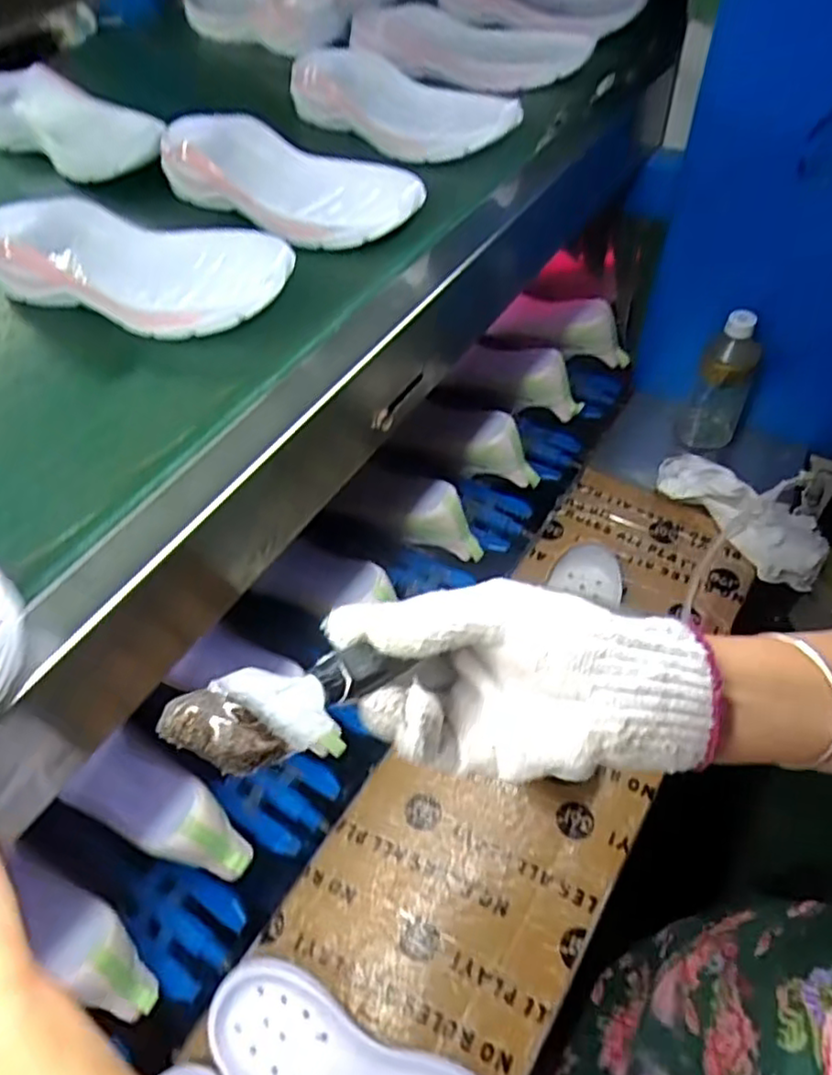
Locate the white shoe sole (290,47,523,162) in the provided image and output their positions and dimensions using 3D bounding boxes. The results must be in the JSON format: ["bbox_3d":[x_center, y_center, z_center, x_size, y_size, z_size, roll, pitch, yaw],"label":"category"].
[{"bbox_3d":[-0.014,-0.379,0.588,0.240,0.044,0.079,36,63,28],"label":"white shoe sole"}]

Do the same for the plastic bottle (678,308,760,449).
[{"bbox_3d":[0.356,-0.175,0.786,0.065,0.197,0.062,16,57,16],"label":"plastic bottle"}]

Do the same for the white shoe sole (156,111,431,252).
[{"bbox_3d":[-0.105,-0.277,0.538,0.236,0.057,0.071,33,63,26],"label":"white shoe sole"}]

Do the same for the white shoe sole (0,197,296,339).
[{"bbox_3d":[-0.201,-0.196,0.487,0.236,0.055,0.083,19,58,18],"label":"white shoe sole"}]

